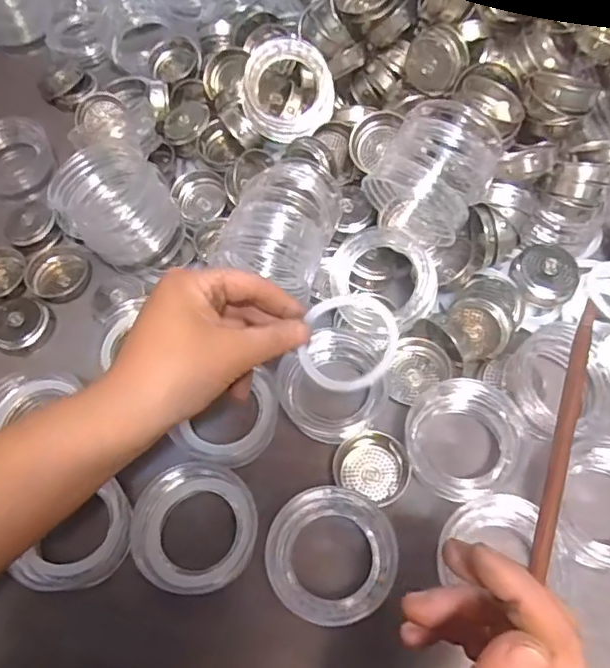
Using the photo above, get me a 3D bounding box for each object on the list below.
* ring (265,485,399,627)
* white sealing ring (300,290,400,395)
[{"bbox_3d":[0.015,0.120,0.328,0.069,0.017,0.068,-2,61,3],"label":"ring"},{"bbox_3d":[0.026,0.005,0.343,0.054,0.007,0.057,-4,103,-16],"label":"white sealing ring"}]

